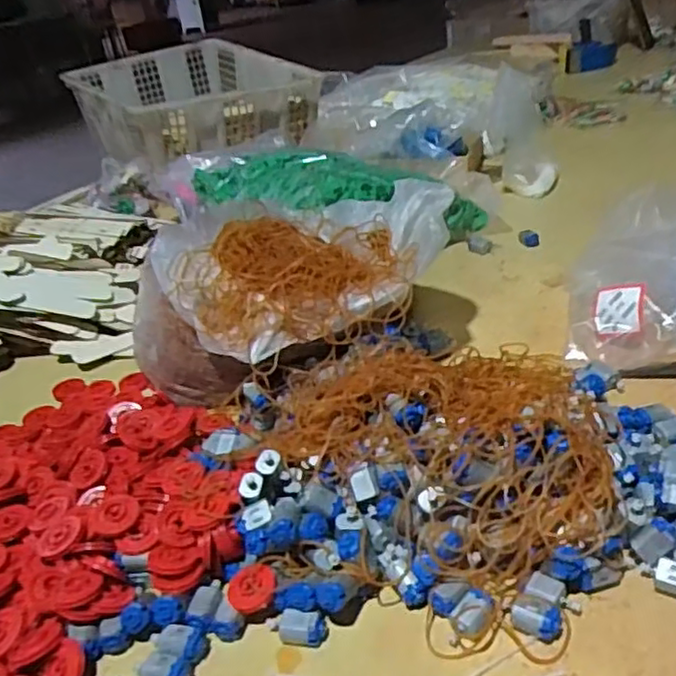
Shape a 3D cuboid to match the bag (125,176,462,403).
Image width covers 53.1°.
[{"bbox_3d":[-0.045,-0.044,0.639,0.304,0.131,0.179,-10,31,-4],"label":"bag"}]

